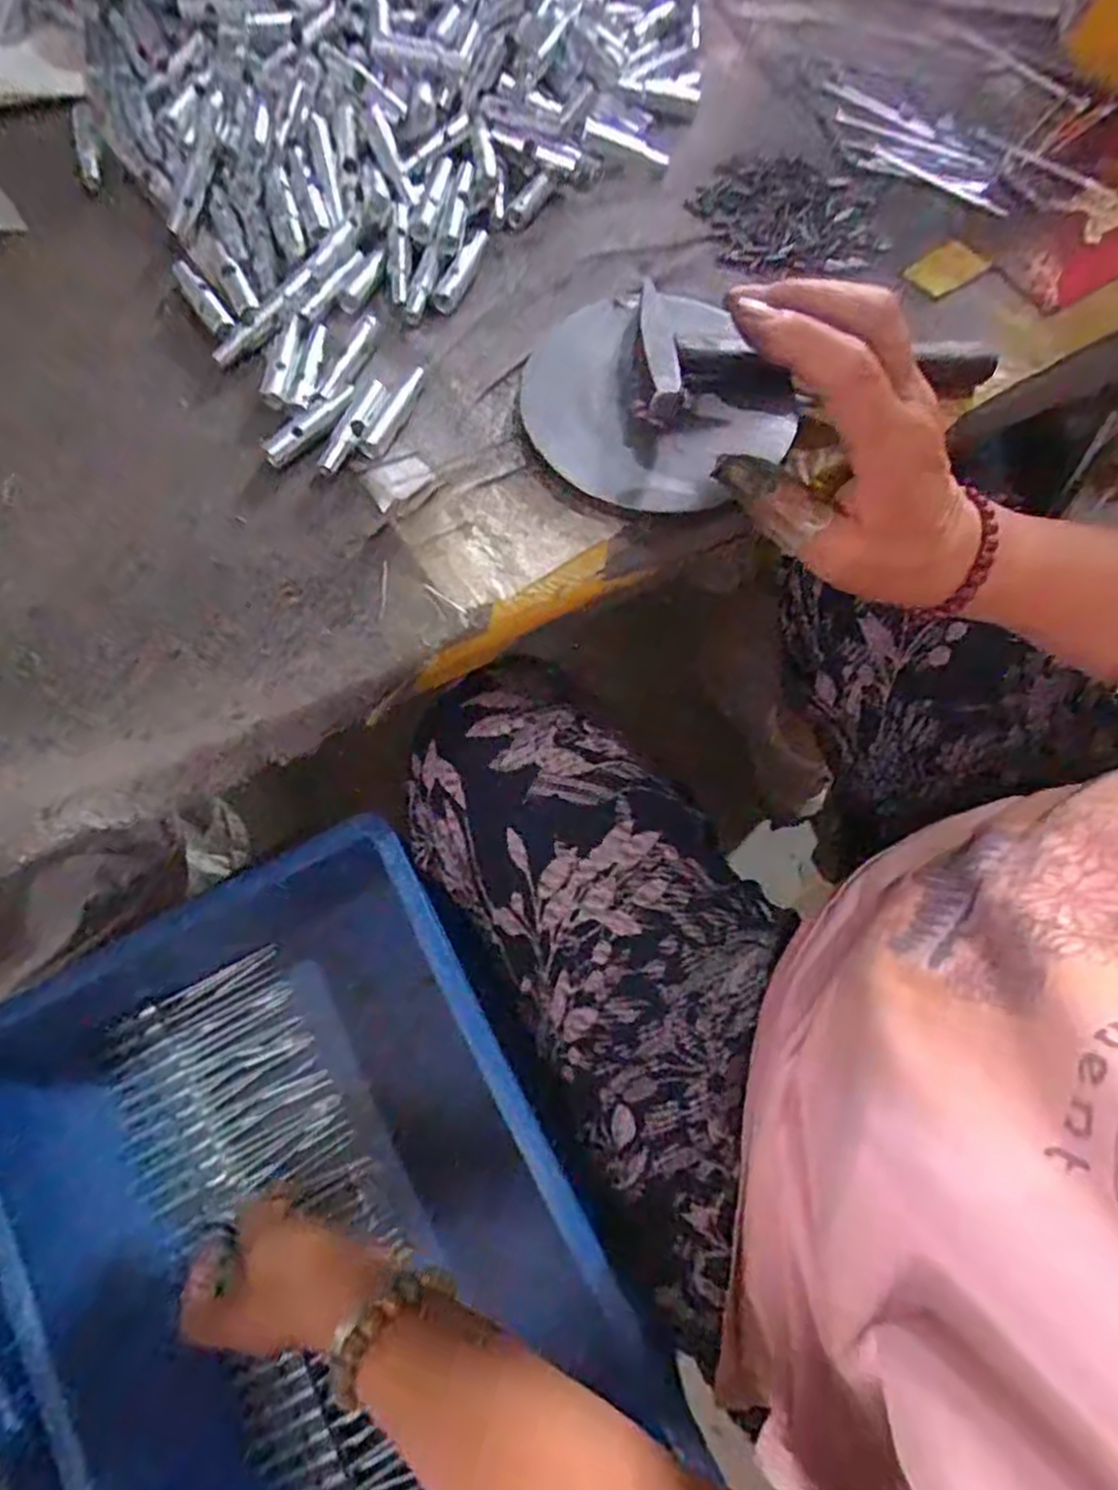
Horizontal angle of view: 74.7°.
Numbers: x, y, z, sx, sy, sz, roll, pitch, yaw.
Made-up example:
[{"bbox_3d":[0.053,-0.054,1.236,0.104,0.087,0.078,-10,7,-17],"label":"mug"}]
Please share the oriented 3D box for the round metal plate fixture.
[{"bbox_3d":[0.041,-0.163,0.335,0.120,0.032,0.115,0,74,1],"label":"round metal plate fixture"}]

